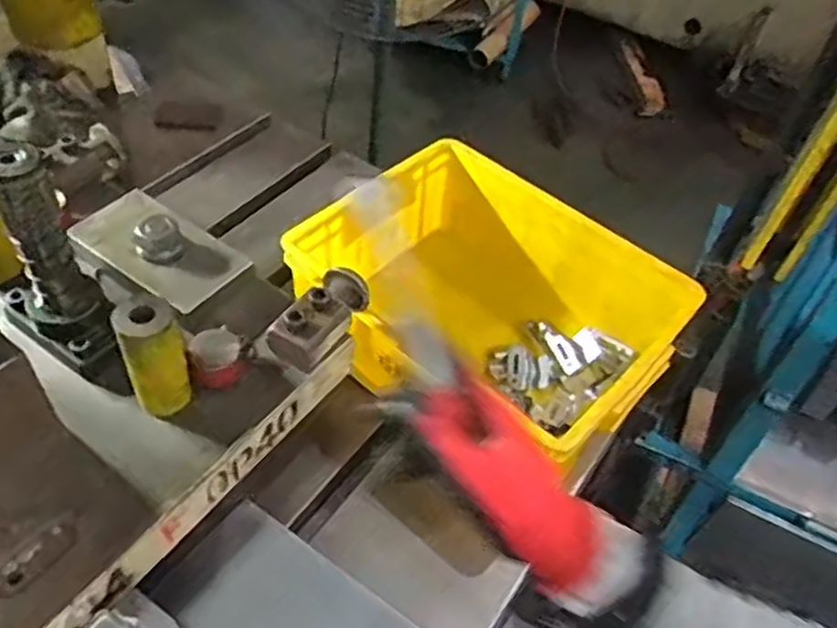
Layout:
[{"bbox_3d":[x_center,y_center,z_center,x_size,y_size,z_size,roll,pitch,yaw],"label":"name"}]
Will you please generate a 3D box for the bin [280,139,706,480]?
[{"bbox_3d":[0.064,0.005,0.756,0.348,0.165,0.250,35,54,23],"label":"bin"}]

